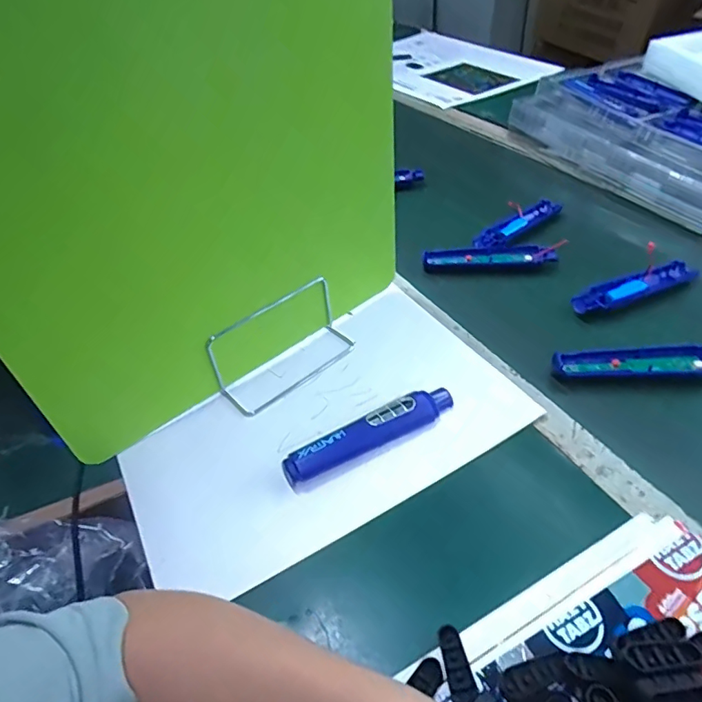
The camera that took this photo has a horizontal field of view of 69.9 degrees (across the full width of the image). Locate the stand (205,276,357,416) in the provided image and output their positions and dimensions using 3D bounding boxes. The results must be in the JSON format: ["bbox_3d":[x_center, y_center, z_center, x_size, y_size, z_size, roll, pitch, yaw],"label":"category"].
[{"bbox_3d":[-0.067,-0.010,0.528,0.154,0.079,0.053,-33,52,-25],"label":"stand"}]

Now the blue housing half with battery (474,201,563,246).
[{"bbox_3d":[0.244,-0.185,0.730,0.175,0.017,0.031,-31,51,-24],"label":"blue housing half with battery"}]

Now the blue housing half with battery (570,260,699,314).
[{"bbox_3d":[0.341,-0.076,0.604,0.166,0.016,0.034,-16,47,-11],"label":"blue housing half with battery"}]

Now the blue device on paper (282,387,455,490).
[{"bbox_3d":[0.019,0.075,0.467,0.173,0.028,0.034,-24,48,-18],"label":"blue device on paper"}]

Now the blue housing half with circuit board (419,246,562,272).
[{"bbox_3d":[0.185,-0.123,0.676,0.172,0.028,0.023,1,46,6],"label":"blue housing half with circuit board"}]

